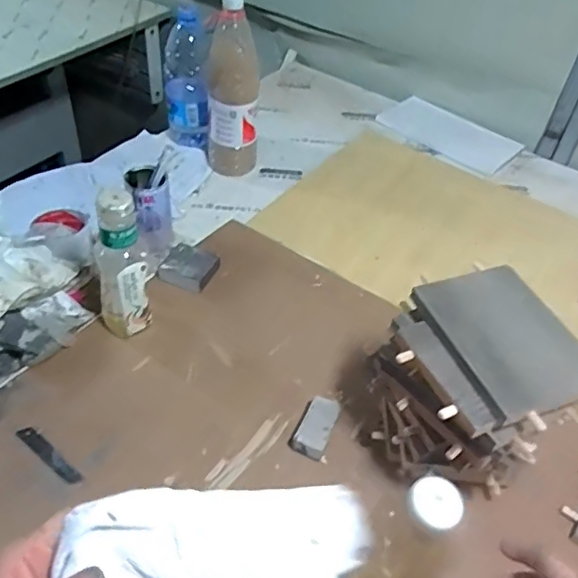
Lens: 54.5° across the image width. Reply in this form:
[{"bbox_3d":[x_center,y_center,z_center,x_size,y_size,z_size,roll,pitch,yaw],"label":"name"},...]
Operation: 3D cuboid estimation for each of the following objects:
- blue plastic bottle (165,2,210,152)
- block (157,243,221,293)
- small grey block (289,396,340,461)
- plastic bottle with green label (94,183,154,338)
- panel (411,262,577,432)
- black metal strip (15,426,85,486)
[{"bbox_3d":[-0.188,-0.376,1.030,0.075,0.238,0.085,-5,46,-12],"label":"blue plastic bottle"},{"bbox_3d":[-0.145,-0.031,0.821,0.071,0.033,0.060,24,47,16],"label":"block"},{"bbox_3d":[0.031,0.158,0.650,0.039,0.031,0.068,19,46,12],"label":"small grey block"},{"bbox_3d":[-0.201,-0.023,0.679,0.059,0.198,0.052,-23,52,-27],"label":"plastic bottle with green label"},{"bbox_3d":[0.199,0.045,0.516,0.114,0.020,0.159,-17,56,-18],"label":"panel"},{"bbox_3d":[-0.262,0.181,0.612,0.092,0.010,0.017,32,50,23],"label":"black metal strip"}]

